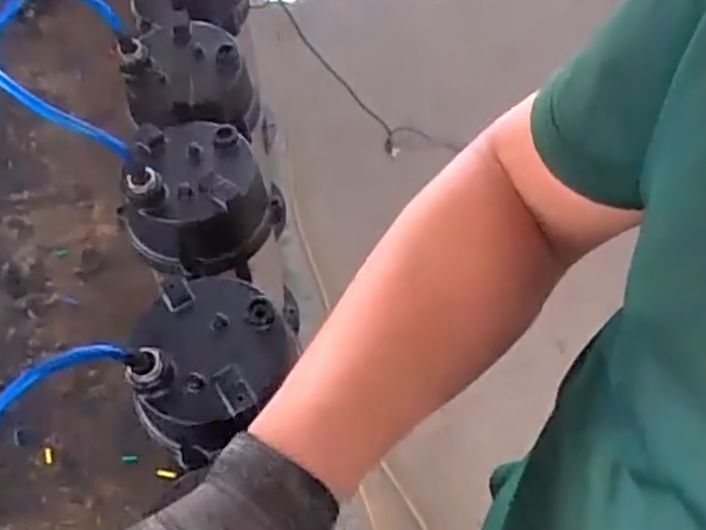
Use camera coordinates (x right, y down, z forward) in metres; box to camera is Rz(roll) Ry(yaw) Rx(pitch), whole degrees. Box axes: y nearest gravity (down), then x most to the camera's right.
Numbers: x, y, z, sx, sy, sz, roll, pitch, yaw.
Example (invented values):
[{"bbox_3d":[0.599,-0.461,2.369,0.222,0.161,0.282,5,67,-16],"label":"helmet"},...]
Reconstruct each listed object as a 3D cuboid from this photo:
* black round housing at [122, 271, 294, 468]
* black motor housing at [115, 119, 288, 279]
[{"bbox_3d":[-0.099,0.076,0.497,0.104,0.070,0.129,16,57,11],"label":"black round housing"},{"bbox_3d":[-0.134,-0.052,0.609,0.112,0.105,0.113,0,55,0],"label":"black motor housing"}]

